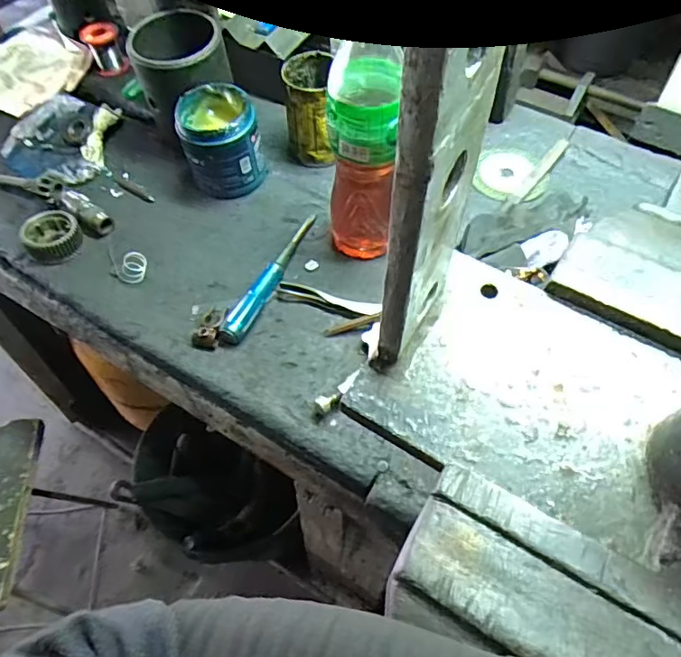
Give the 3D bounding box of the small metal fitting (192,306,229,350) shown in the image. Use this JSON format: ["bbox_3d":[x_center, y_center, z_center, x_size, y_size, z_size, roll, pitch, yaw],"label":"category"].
[{"bbox_3d":[-0.137,-0.003,0.582,0.029,0.021,0.048,10,58,7],"label":"small metal fitting"}]

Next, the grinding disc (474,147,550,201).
[{"bbox_3d":[0.214,-0.201,0.705,0.095,0.011,0.113,-10,50,-6],"label":"grinding disc"}]

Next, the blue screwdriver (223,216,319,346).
[{"bbox_3d":[-0.078,-0.060,0.614,0.022,0.024,0.188,20,59,13],"label":"blue screwdriver"}]

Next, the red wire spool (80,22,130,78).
[{"bbox_3d":[-0.344,-0.409,0.806,0.049,0.058,0.052,0,57,0],"label":"red wire spool"}]

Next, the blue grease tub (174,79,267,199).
[{"bbox_3d":[-0.143,-0.219,0.671,0.087,0.118,0.086,0,57,0],"label":"blue grease tub"}]

